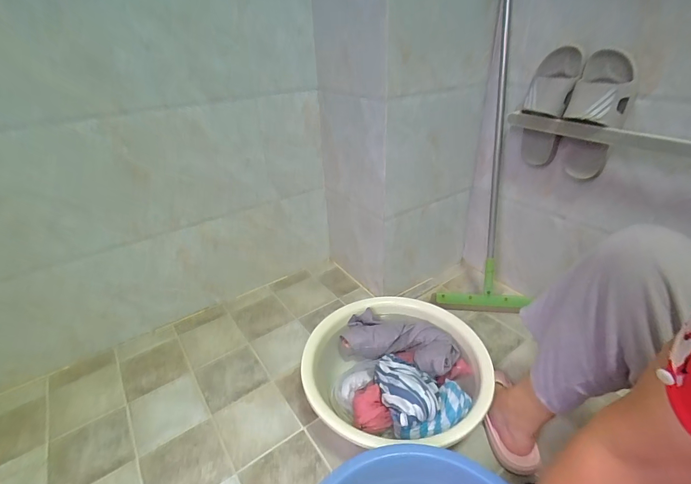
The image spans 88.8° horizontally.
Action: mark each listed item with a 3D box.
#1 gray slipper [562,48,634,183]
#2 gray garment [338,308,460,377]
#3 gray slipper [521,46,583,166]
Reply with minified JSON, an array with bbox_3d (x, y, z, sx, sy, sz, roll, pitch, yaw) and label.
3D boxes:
[{"bbox_3d":[0.526,-0.257,0.747,0.105,0.235,0.063,16,36,28],"label":"gray slipper"},{"bbox_3d":[0.127,0.226,0.821,0.261,0.063,0.141,11,34,22],"label":"gray garment"},{"bbox_3d":[0.455,-0.295,0.810,0.066,0.244,0.102,-20,35,-27],"label":"gray slipper"}]

